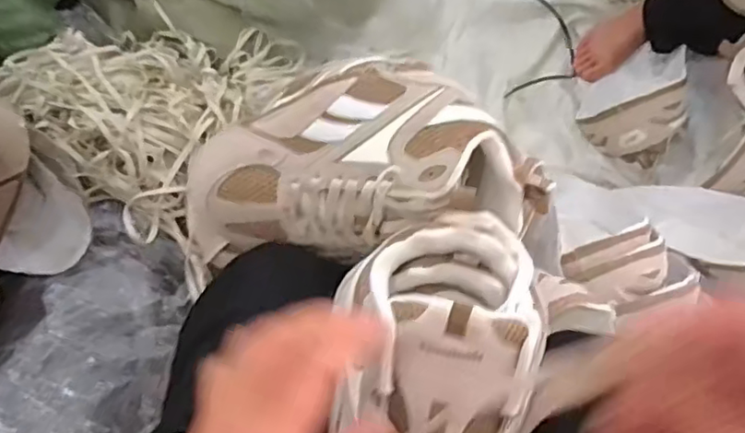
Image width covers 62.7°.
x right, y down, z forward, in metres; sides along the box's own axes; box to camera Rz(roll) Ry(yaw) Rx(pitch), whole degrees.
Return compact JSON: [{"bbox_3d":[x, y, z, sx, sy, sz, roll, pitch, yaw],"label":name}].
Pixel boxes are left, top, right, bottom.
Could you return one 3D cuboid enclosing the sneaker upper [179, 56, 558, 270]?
[{"bbox_3d":[-0.010,-0.031,0.451,0.252,0.129,0.104,4,62,0],"label":"sneaker upper"}]

